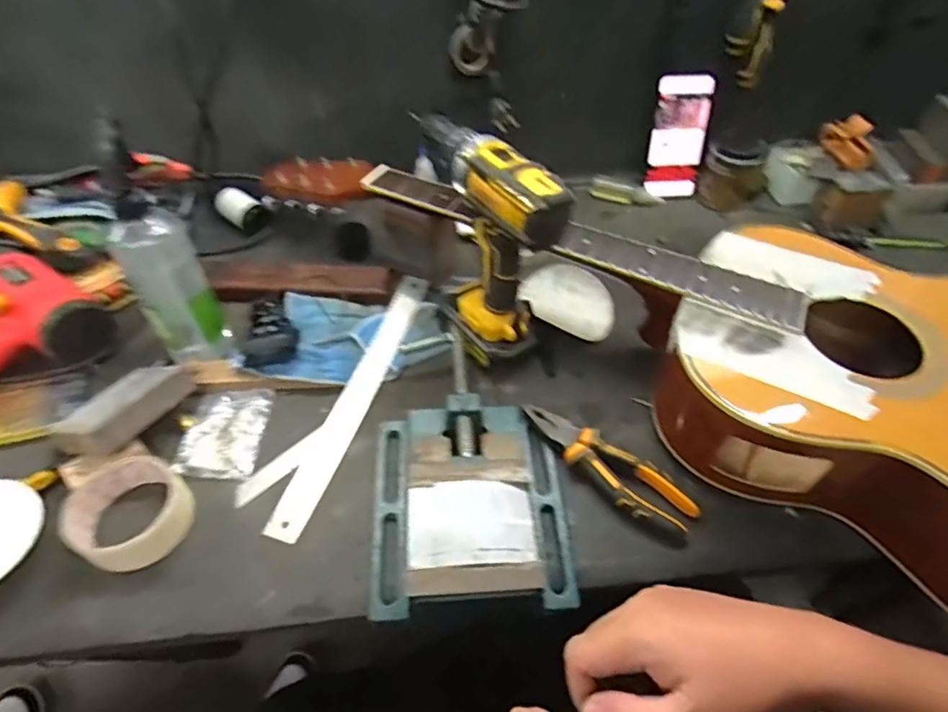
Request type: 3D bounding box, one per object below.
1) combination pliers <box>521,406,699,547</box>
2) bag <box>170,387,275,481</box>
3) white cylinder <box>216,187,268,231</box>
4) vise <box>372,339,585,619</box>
[{"bbox_3d":[0.122,0.101,0.508,0.048,0.025,0.170,-36,59,-29],"label":"combination pliers"},{"bbox_3d":[-0.246,0.073,0.533,0.080,0.015,0.097,2,49,0],"label":"bag"},{"bbox_3d":[-0.314,-0.197,0.742,0.077,0.034,0.043,35,56,26],"label":"white cylinder"},{"bbox_3d":[-0.006,0.095,0.490,0.166,0.051,0.241,-1,49,-3],"label":"vise"}]

